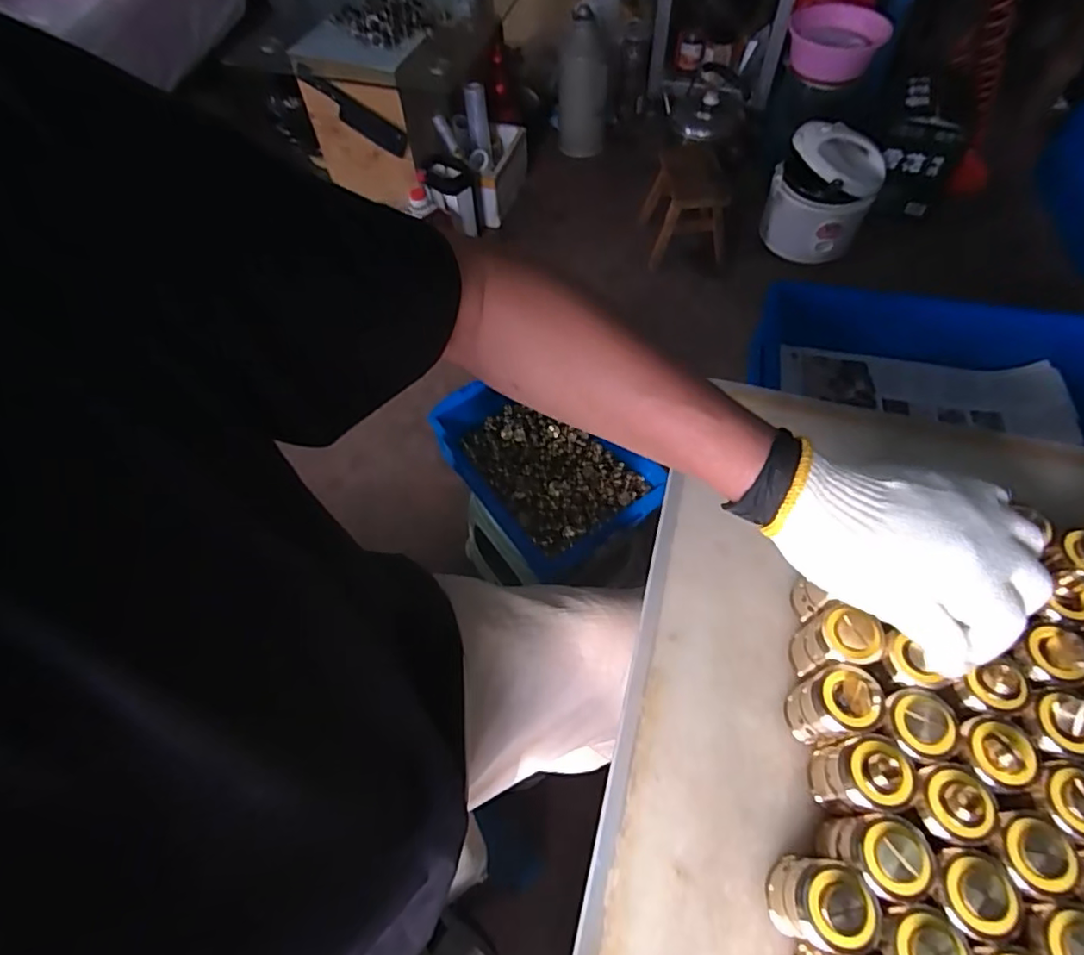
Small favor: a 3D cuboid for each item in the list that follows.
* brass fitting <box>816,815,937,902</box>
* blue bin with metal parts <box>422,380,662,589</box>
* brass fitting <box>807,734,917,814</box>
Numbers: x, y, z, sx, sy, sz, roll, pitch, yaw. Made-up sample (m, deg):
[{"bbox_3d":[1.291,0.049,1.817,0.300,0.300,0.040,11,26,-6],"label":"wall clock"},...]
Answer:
[{"bbox_3d":[0.183,0.209,0.328,0.043,0.067,0.036,29,65,17],"label":"brass fitting"},{"bbox_3d":[0.002,-0.023,0.976,0.234,0.107,0.352,-33,64,-16],"label":"blue bin with metal parts"},{"bbox_3d":[0.187,0.174,0.346,0.040,0.066,0.037,0,60,2],"label":"brass fitting"}]

